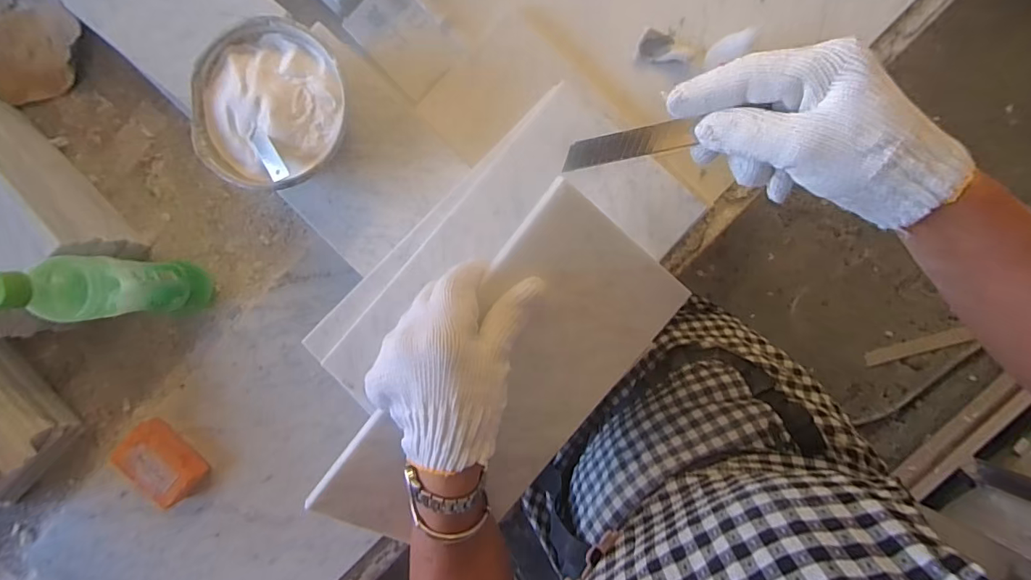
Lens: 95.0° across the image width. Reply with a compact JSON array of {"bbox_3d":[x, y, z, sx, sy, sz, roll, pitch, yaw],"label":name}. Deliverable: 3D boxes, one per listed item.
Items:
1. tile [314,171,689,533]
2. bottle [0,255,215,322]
[{"bbox_3d":[-0.004,0.081,0.362,0.153,0.012,0.297,35,98,-26],"label":"tile"},{"bbox_3d":[-0.404,-0.002,0.472,0.056,0.217,0.057,1,92,3],"label":"bottle"}]

